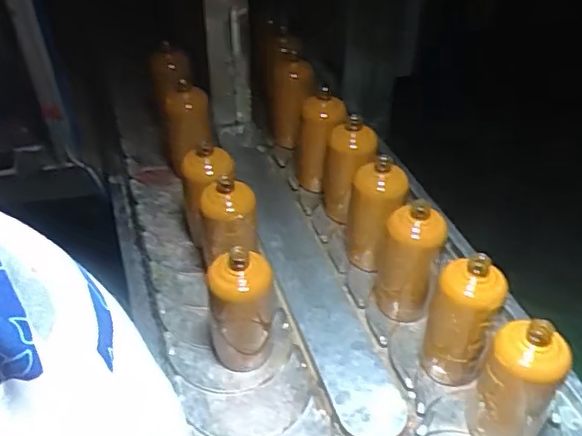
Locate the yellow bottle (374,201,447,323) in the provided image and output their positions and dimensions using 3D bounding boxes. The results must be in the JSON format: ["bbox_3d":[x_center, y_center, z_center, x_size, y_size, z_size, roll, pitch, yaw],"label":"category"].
[{"bbox_3d":[0.166,0.058,0.867,0.083,0.173,0.095,5,43,8],"label":"yellow bottle"}]

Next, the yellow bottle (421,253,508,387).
[{"bbox_3d":[0.215,0.132,0.779,0.085,0.174,0.065,12,44,16],"label":"yellow bottle"}]

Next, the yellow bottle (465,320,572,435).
[{"bbox_3d":[0.261,0.193,0.709,0.073,0.182,0.079,-1,42,1],"label":"yellow bottle"}]

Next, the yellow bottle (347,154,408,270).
[{"bbox_3d":[0.132,0.008,0.947,0.079,0.196,0.079,-3,42,-1],"label":"yellow bottle"}]

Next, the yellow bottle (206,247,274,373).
[{"bbox_3d":[-0.064,0.121,0.805,0.088,0.187,0.067,-8,42,-6],"label":"yellow bottle"}]

